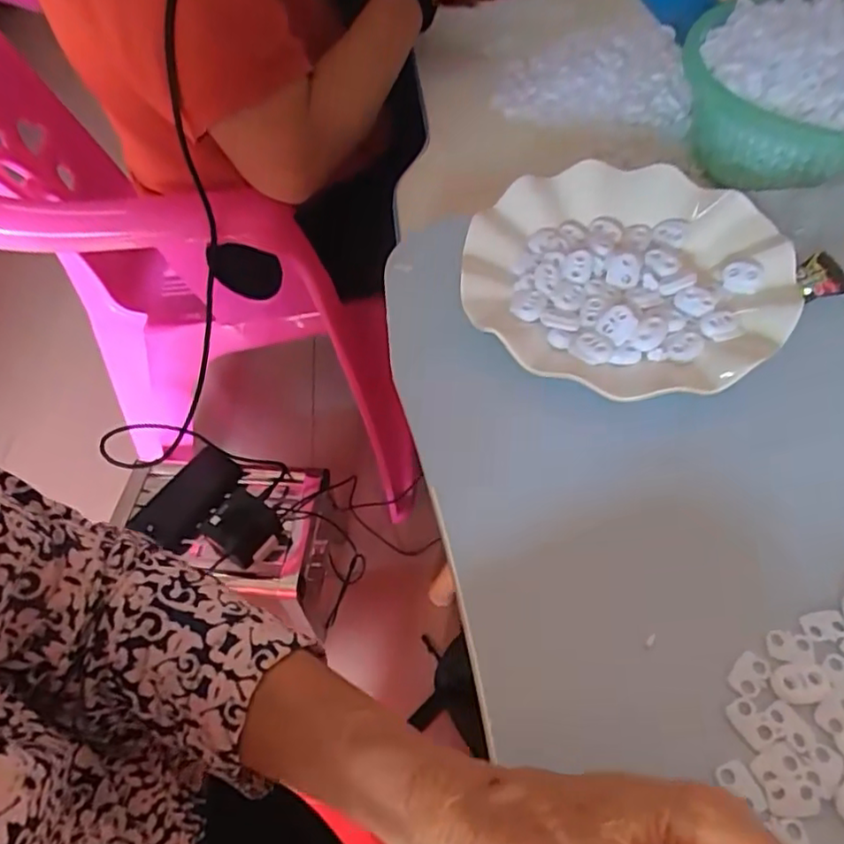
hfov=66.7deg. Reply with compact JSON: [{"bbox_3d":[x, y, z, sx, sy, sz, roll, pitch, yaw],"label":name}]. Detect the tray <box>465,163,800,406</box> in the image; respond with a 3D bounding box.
[{"bbox_3d":[0.116,-0.087,0.367,0.175,0.027,0.171,11,53,13],"label":"tray"}]

